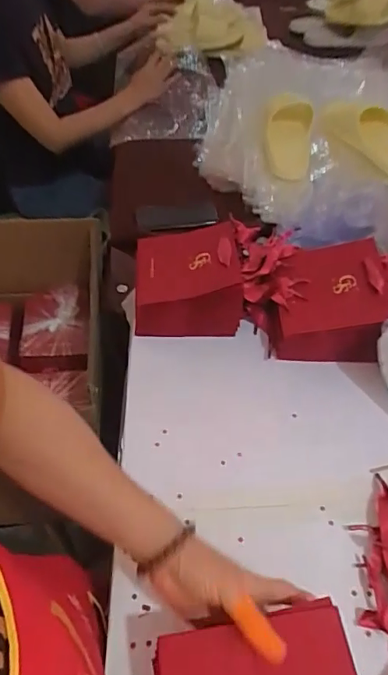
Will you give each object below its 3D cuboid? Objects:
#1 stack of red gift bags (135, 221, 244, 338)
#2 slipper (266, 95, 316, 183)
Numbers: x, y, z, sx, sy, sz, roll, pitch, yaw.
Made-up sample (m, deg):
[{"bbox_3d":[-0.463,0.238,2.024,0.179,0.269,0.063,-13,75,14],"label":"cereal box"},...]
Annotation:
[{"bbox_3d":[-0.010,-0.086,0.696,0.137,0.090,0.145,-1,49,-2],"label":"stack of red gift bags"},{"bbox_3d":[0.201,-0.414,1.062,0.099,0.190,0.051,8,50,6],"label":"slipper"}]

